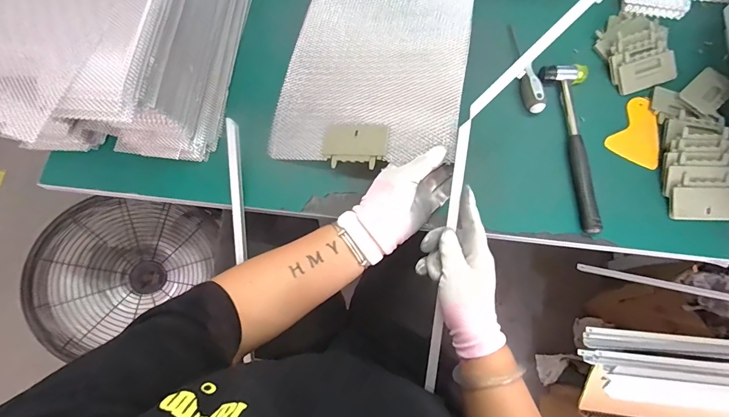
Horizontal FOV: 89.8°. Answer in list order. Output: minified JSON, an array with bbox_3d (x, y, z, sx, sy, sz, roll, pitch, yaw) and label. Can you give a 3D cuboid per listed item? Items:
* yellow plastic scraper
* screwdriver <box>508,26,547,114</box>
[{"bbox_3d":[0.384,-0.107,0.506,0.066,0.007,0.096,33,76,11],"label":"yellow plastic scraper"},{"bbox_3d":[0.226,-0.207,0.527,0.028,0.024,0.152,-10,73,-1],"label":"screwdriver"}]

